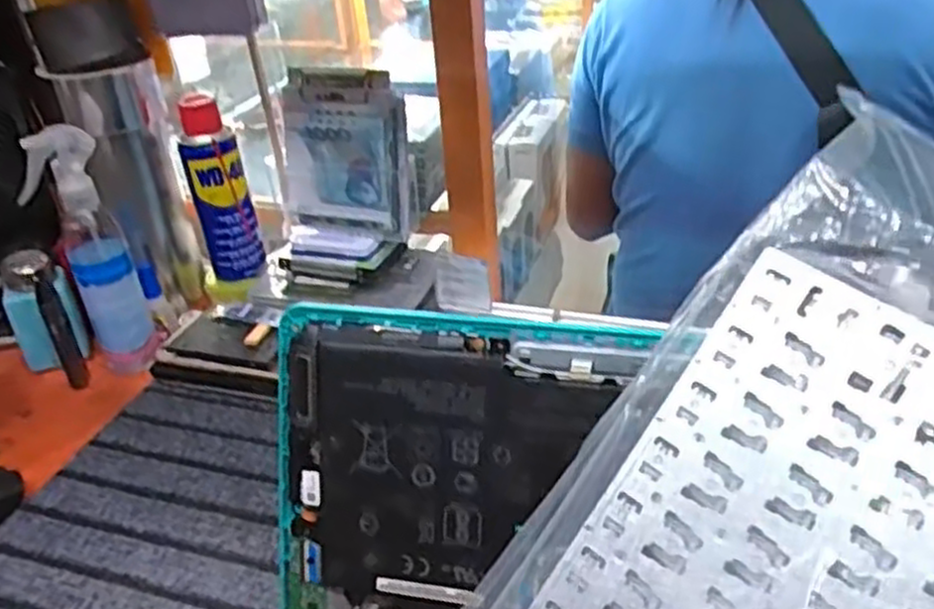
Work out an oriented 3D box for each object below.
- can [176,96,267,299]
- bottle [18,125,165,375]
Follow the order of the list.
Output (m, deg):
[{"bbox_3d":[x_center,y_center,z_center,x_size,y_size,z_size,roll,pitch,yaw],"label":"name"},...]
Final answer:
[{"bbox_3d":[-0.225,-0.091,0.710,0.059,0.176,0.066,-14,33,-15],"label":"can"},{"bbox_3d":[-0.316,-0.042,0.658,0.060,0.209,0.052,-19,35,-23],"label":"bottle"}]

